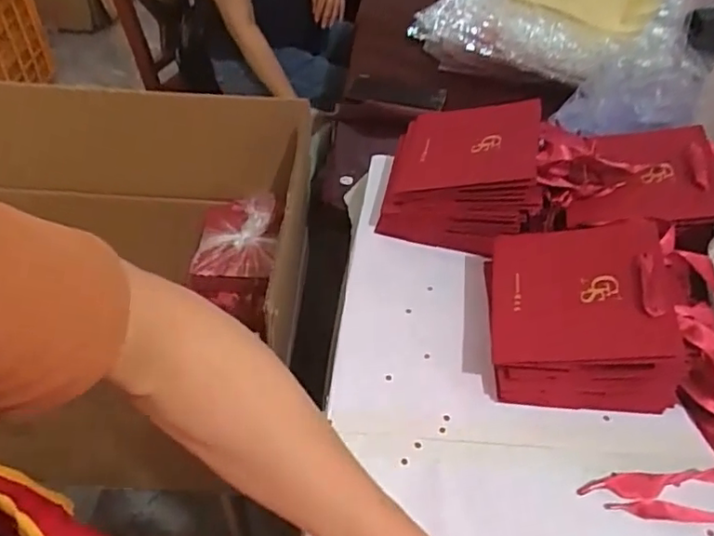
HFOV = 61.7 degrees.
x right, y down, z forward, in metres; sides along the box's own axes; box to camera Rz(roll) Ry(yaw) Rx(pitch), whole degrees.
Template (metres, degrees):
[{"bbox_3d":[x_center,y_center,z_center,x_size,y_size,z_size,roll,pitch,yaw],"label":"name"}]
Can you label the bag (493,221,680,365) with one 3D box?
[{"bbox_3d":[0.184,0.015,0.497,0.138,0.017,0.137,-5,47,15],"label":"bag"}]

